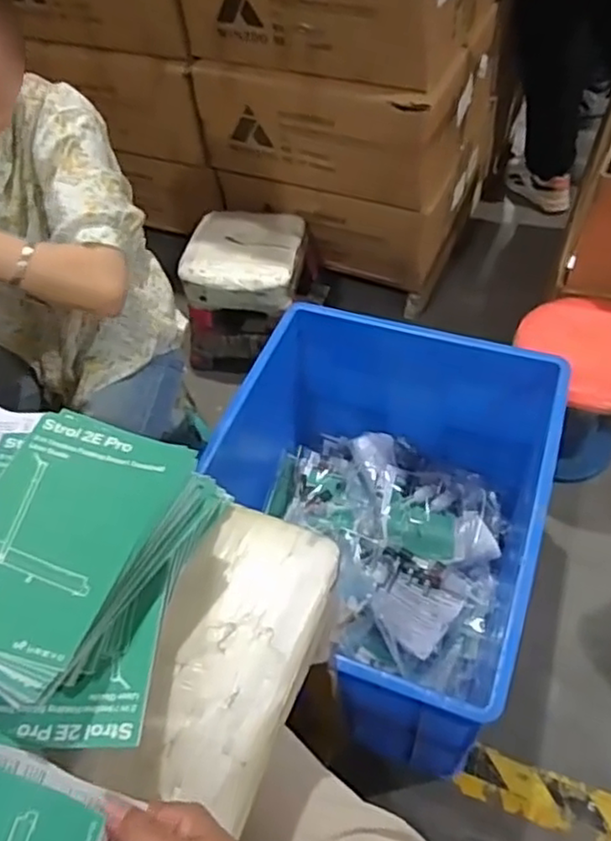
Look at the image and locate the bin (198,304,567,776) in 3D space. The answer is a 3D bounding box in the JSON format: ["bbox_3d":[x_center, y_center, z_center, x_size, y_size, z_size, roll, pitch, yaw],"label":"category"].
[{"bbox_3d":[0.123,0.140,1.117,0.477,0.344,0.647,14,56,15],"label":"bin"}]

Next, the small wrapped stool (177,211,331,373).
[{"bbox_3d":[-0.116,-0.301,1.583,0.290,0.268,0.275,7,54,11],"label":"small wrapped stool"}]

